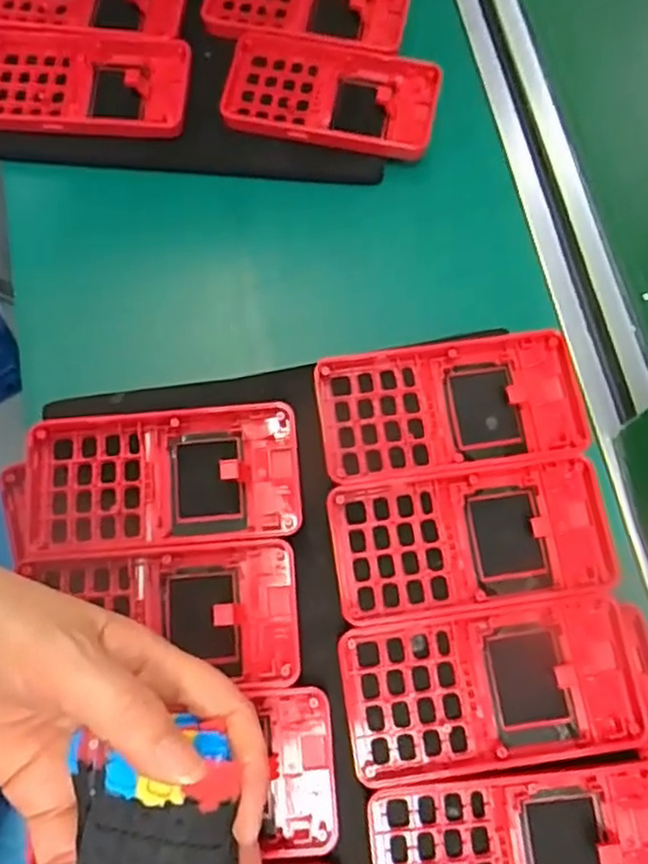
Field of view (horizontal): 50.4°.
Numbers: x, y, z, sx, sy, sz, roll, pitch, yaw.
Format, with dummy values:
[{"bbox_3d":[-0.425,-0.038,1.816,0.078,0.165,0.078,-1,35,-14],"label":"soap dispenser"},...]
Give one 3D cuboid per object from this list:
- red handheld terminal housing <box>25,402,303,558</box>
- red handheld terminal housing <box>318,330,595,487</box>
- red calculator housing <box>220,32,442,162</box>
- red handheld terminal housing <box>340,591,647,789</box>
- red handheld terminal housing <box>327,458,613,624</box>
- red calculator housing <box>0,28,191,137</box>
[{"bbox_3d":[-0.074,0.021,0.311,0.123,0.011,0.062,-4,74,-3],"label":"red handheld terminal housing"},{"bbox_3d":[0.061,-0.012,0.323,0.125,0.013,0.062,-7,74,-4],"label":"red handheld terminal housing"},{"bbox_3d":[0.004,-0.200,0.407,0.122,0.011,0.067,13,74,1],"label":"red calculator housing"},{"bbox_3d":[0.072,0.107,0.289,0.125,0.013,0.062,-7,74,-4],"label":"red handheld terminal housing"},{"bbox_3d":[0.066,0.048,0.307,0.123,0.012,0.061,-7,74,-4],"label":"red handheld terminal housing"},{"bbox_3d":[-0.144,-0.205,0.402,0.124,0.011,0.067,4,74,-1],"label":"red calculator housing"}]

